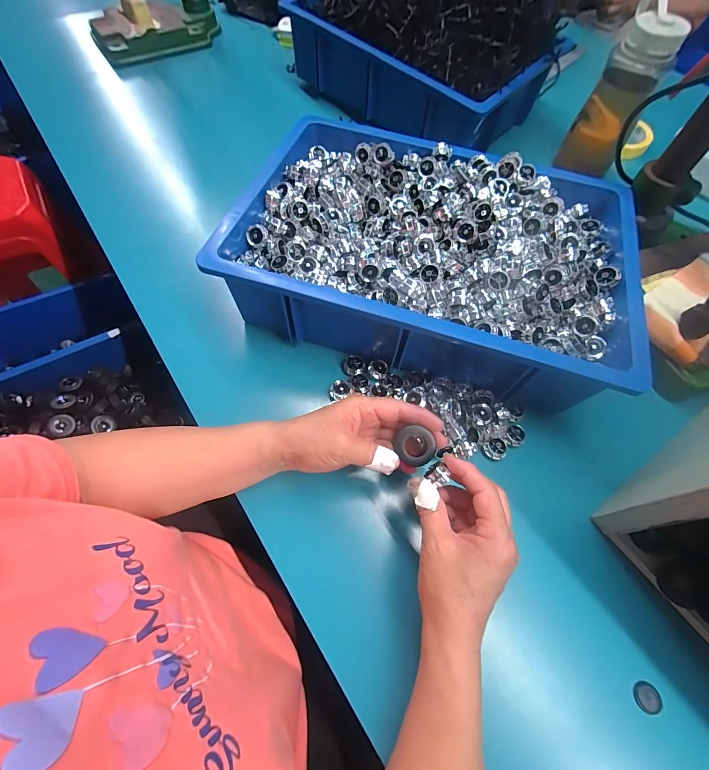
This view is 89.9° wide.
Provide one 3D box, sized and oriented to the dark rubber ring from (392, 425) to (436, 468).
[{"bbox_3d":[0.055,0.056,0.326,0.035,0.012,0.035,0,96,4],"label":"dark rubber ring"}]

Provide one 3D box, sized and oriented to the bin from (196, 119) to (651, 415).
[{"bbox_3d":[0.096,-0.161,0.434,0.448,0.098,0.318,15,64,6],"label":"bin"}]

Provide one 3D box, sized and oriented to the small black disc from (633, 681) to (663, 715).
[{"bbox_3d":[0.244,0.261,0.296,0.018,0.004,0.021,8,49,34],"label":"small black disc"}]

